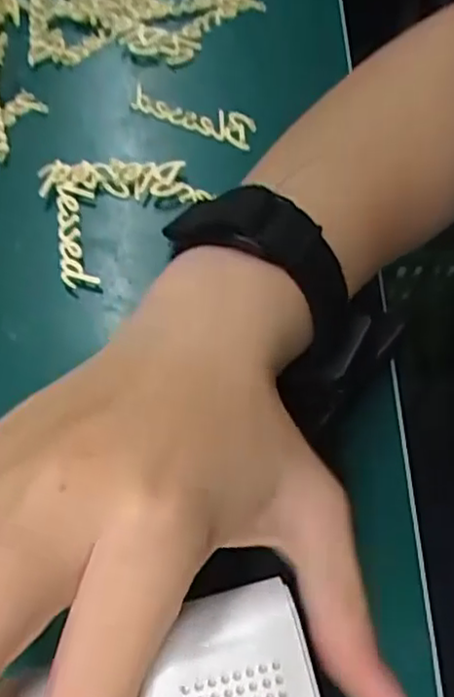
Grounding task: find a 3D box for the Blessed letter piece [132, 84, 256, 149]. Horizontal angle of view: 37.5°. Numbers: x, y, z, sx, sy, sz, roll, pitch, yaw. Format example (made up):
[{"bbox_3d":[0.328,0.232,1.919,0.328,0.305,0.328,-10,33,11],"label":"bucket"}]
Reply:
[{"bbox_3d":[-0.016,-0.115,0.326,0.062,0.009,0.017,22,68,8],"label":"Blessed letter piece"}]

